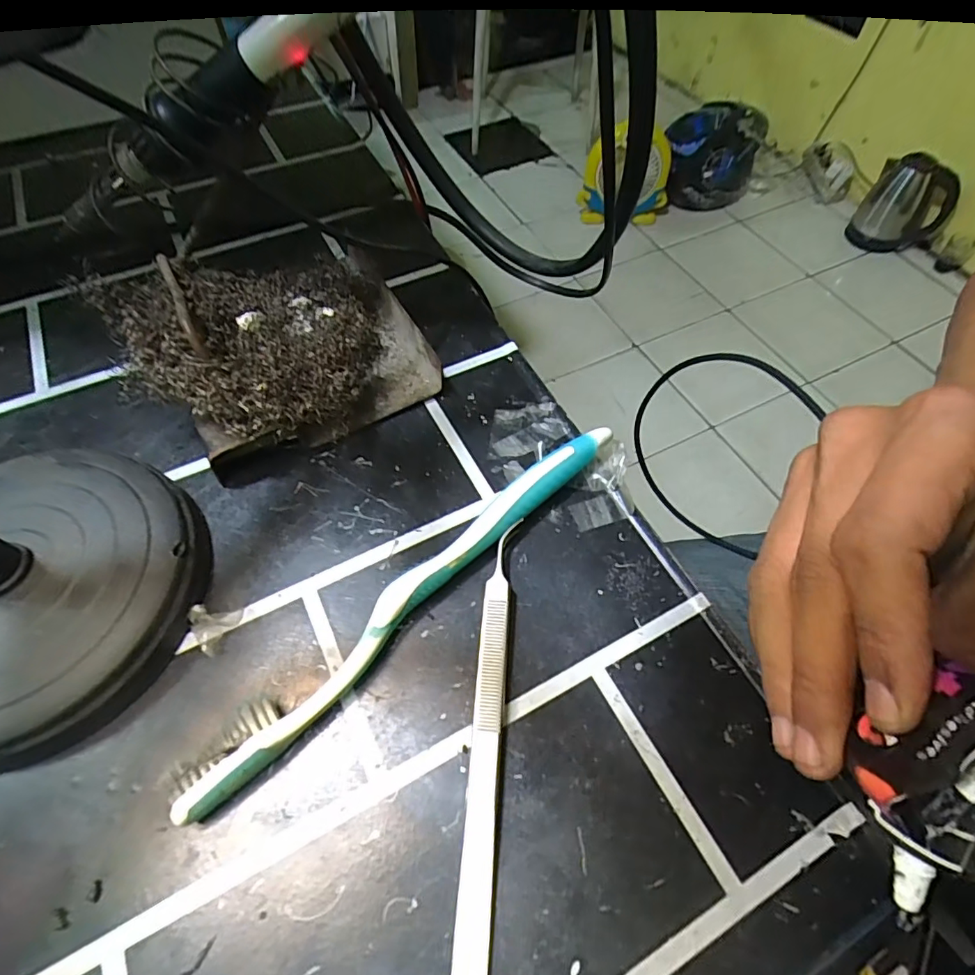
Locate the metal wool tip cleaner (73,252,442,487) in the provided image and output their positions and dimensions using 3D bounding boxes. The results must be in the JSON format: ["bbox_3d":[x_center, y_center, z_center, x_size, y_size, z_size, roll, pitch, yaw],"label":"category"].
[{"bbox_3d":[-0.082,-0.060,0.214,0.107,0.056,0.087,-32,63,-19],"label":"metal wool tip cleaner"}]

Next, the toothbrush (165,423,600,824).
[{"bbox_3d":[-0.020,0.035,0.180,0.015,0.017,0.179,40,66,22],"label":"toothbrush"}]

